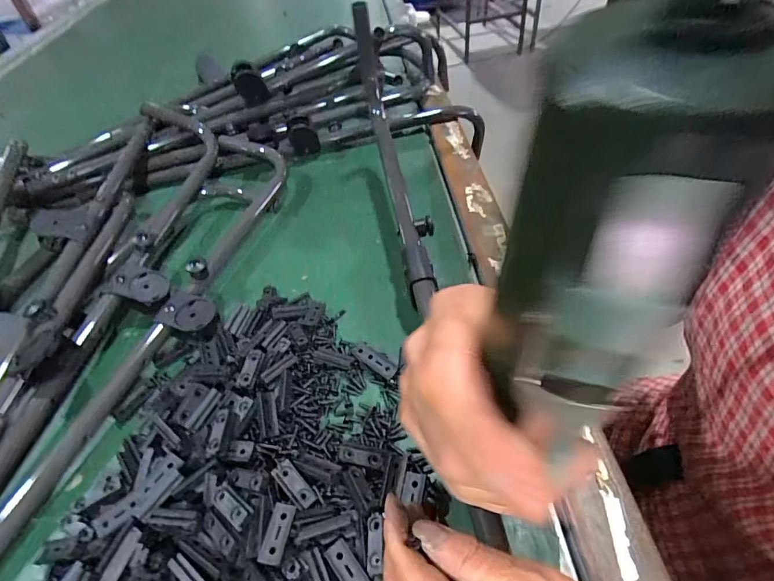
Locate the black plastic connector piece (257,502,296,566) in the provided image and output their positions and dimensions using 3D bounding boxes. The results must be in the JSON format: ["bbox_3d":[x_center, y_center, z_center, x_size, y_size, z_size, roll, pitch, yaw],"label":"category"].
[{"bbox_3d":[-0.070,0.157,0.277,0.015,0.010,0.034,4,48,11],"label":"black plastic connector piece"}]

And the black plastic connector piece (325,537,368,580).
[{"bbox_3d":[-0.024,0.173,0.265,0.013,0.006,0.035,-32,51,-21],"label":"black plastic connector piece"}]

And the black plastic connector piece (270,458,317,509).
[{"bbox_3d":[-0.065,0.135,0.299,0.013,0.004,0.034,-37,73,-25],"label":"black plastic connector piece"}]

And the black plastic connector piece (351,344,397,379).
[{"bbox_3d":[-0.012,0.059,0.372,0.014,0.009,0.055,-38,39,-26],"label":"black plastic connector piece"}]

